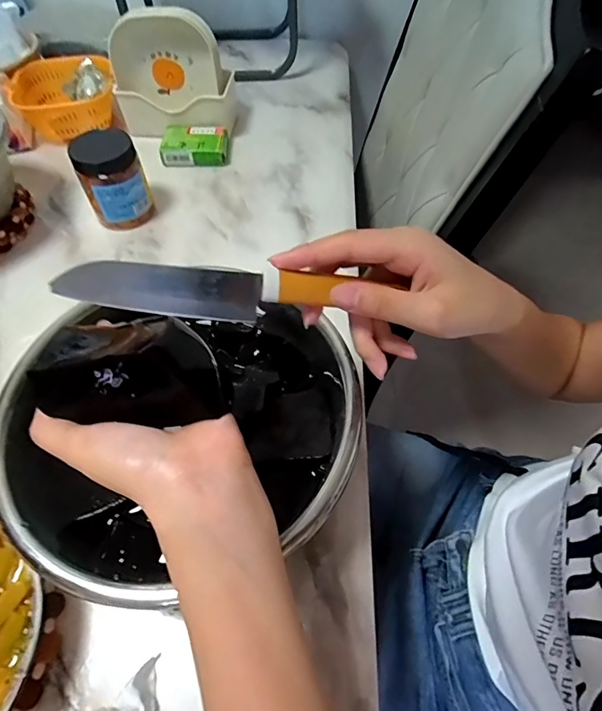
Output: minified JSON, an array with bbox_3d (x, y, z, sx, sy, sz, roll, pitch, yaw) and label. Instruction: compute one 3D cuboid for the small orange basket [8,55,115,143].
[{"bbox_3d":[-0.350,-0.386,0.663,0.140,0.064,0.137,-10,57,-7],"label":"small orange basket"}]

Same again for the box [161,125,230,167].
[{"bbox_3d":[-0.152,-0.303,0.633,0.090,0.028,0.069,-1,57,-1],"label":"box"}]

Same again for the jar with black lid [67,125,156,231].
[{"bbox_3d":[-0.222,-0.208,0.523,0.072,0.102,0.067,0,57,0],"label":"jar with black lid"}]

